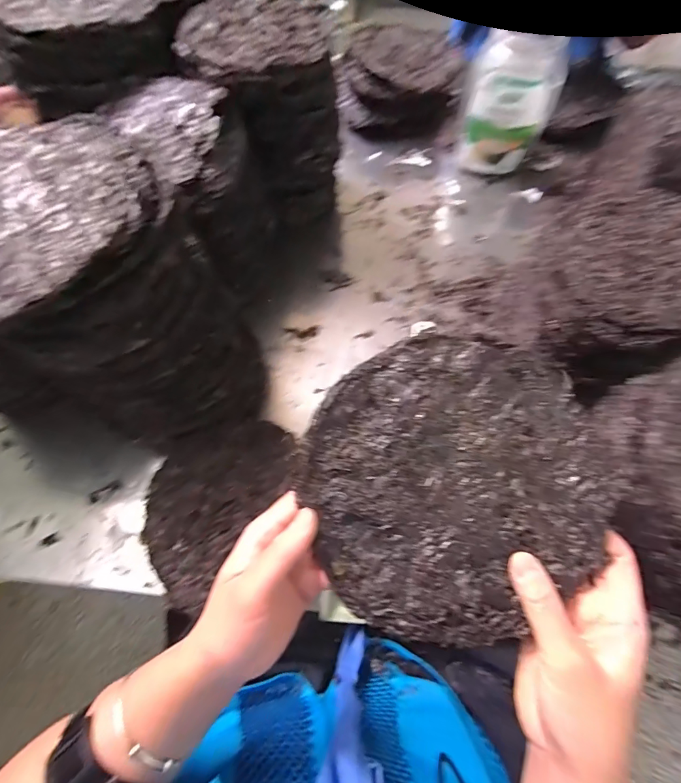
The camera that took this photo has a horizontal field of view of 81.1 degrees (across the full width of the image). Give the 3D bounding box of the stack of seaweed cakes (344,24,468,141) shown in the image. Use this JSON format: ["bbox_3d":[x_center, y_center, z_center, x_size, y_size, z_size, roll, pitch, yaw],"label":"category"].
[{"bbox_3d":[0.125,-0.616,0.813,0.219,0.130,0.189,-5,65,-2],"label":"stack of seaweed cakes"}]

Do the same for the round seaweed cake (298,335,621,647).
[{"bbox_3d":[0.074,0.063,0.260,0.191,0.010,0.189,0,89,1],"label":"round seaweed cake"}]

